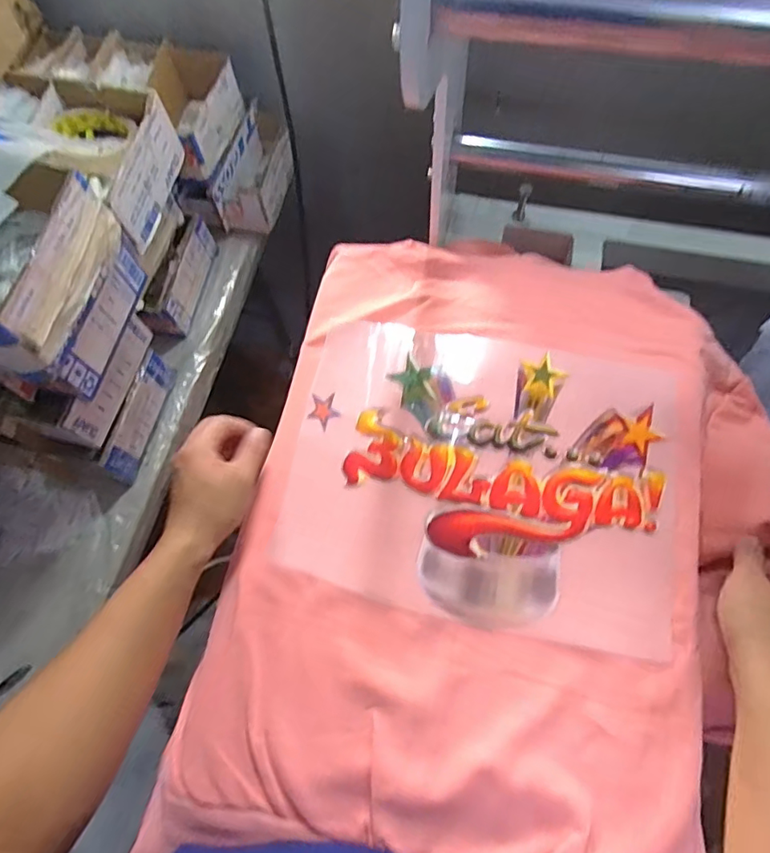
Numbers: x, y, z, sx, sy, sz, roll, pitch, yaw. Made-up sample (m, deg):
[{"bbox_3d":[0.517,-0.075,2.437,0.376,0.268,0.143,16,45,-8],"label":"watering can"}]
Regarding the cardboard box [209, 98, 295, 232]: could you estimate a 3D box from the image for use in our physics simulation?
[{"bbox_3d":[-0.176,-0.377,0.756,0.075,0.074,0.198,12,71,7],"label":"cardboard box"}]

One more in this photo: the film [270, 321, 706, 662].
[{"bbox_3d":[0.098,0.040,0.495,0.363,0.006,0.267,12,70,7],"label":"film"}]

